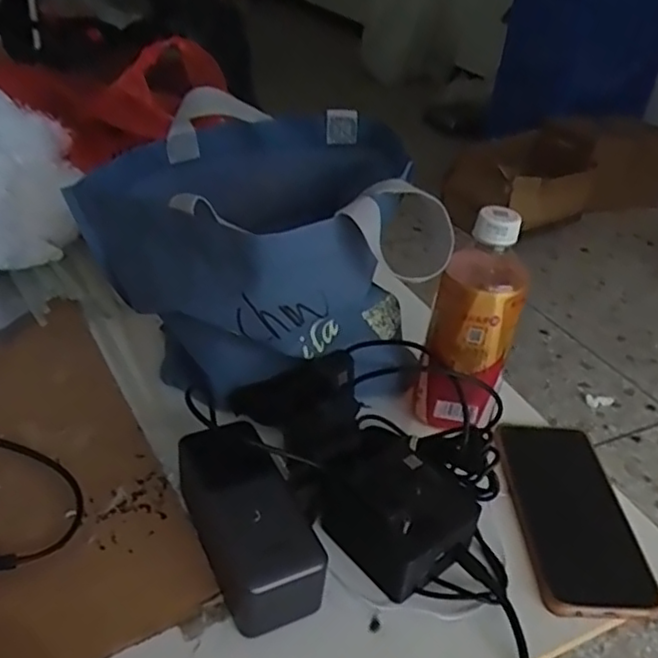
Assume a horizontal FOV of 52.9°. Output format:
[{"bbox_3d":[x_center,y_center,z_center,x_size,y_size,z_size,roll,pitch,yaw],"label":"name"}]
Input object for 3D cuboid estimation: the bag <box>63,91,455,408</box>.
[{"bbox_3d":[-0.049,-0.056,0.528,0.226,0.194,0.188,25,39,24],"label":"bag"}]

